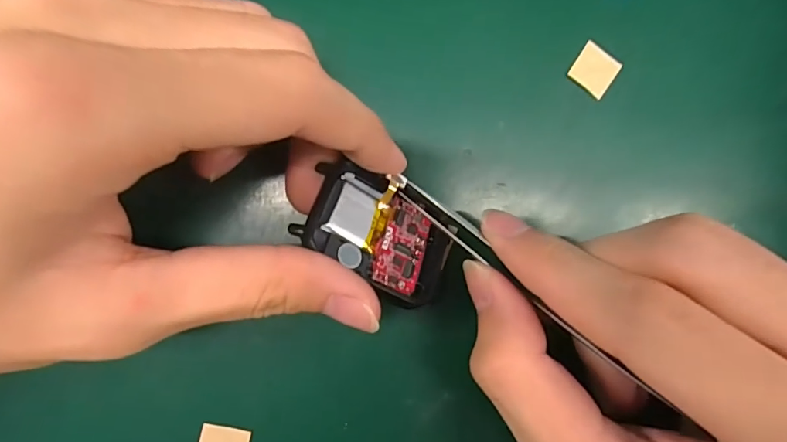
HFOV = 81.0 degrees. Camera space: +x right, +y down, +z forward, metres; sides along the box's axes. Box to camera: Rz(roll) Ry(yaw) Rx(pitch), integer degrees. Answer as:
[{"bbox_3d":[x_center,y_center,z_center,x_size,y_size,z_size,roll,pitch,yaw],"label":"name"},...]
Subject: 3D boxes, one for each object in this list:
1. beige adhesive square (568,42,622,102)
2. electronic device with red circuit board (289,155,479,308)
[{"bbox_3d":[0.071,-0.054,0.163,0.014,0.004,0.015,32,85,-6],"label":"beige adhesive square"},{"bbox_3d":[-0.002,0.002,0.138,0.048,0.008,0.034,34,56,-17],"label":"electronic device with red circuit board"}]

